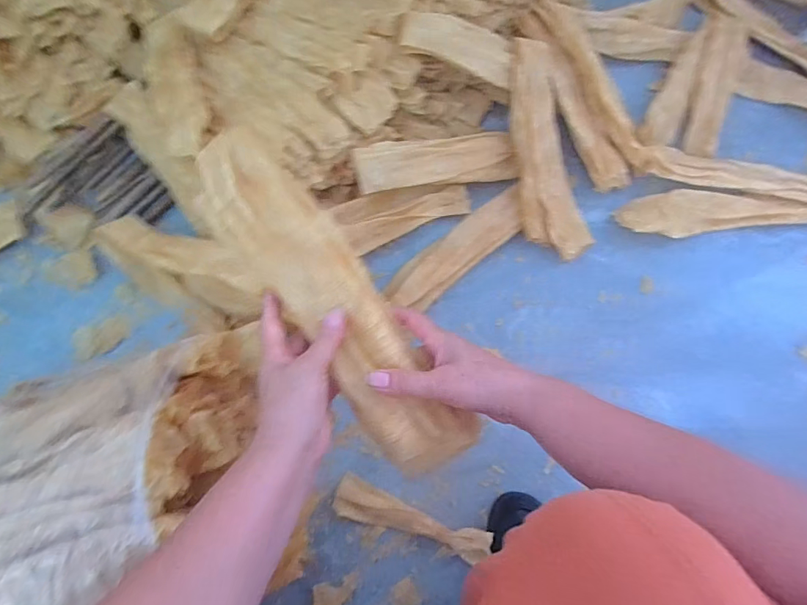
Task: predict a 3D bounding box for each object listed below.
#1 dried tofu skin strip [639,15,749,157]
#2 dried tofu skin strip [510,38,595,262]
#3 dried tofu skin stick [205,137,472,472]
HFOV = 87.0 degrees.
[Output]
[{"bbox_3d":[0.512,-0.379,0.734,0.130,0.035,0.303,22,75,9],"label":"dried tofu skin strip"},{"bbox_3d":[0.221,-0.248,0.679,0.087,0.030,0.354,-8,86,0],"label":"dried tofu skin strip"},{"bbox_3d":[-0.068,-0.007,0.379,0.081,0.029,0.348,-35,83,-9],"label":"dried tofu skin stick"}]

